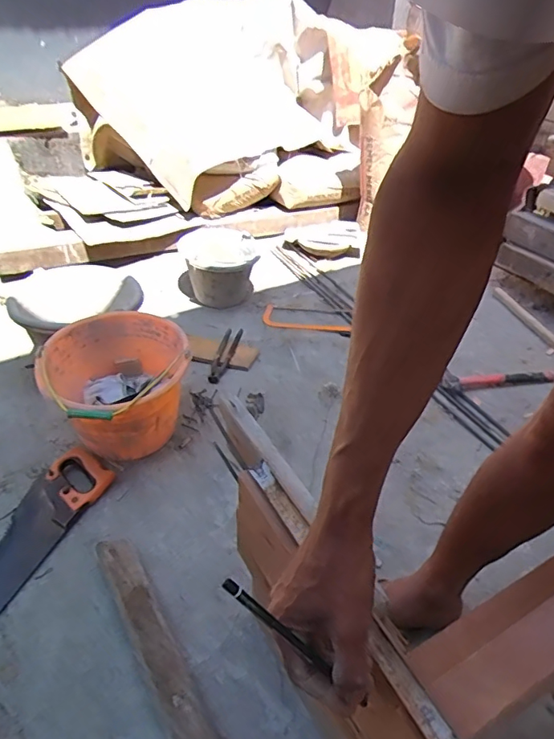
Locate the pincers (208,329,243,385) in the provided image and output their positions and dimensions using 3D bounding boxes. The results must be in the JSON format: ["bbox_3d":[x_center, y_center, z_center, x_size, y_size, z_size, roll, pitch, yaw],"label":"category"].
[{"bbox_3d":[-0.139,-0.042,1.320,0.051,0.022,0.214,10,40,9],"label":"pincers"}]

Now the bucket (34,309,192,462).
[{"bbox_3d":[-0.322,0.043,1.049,0.271,0.214,0.277,1,39,-1],"label":"bucket"}]

